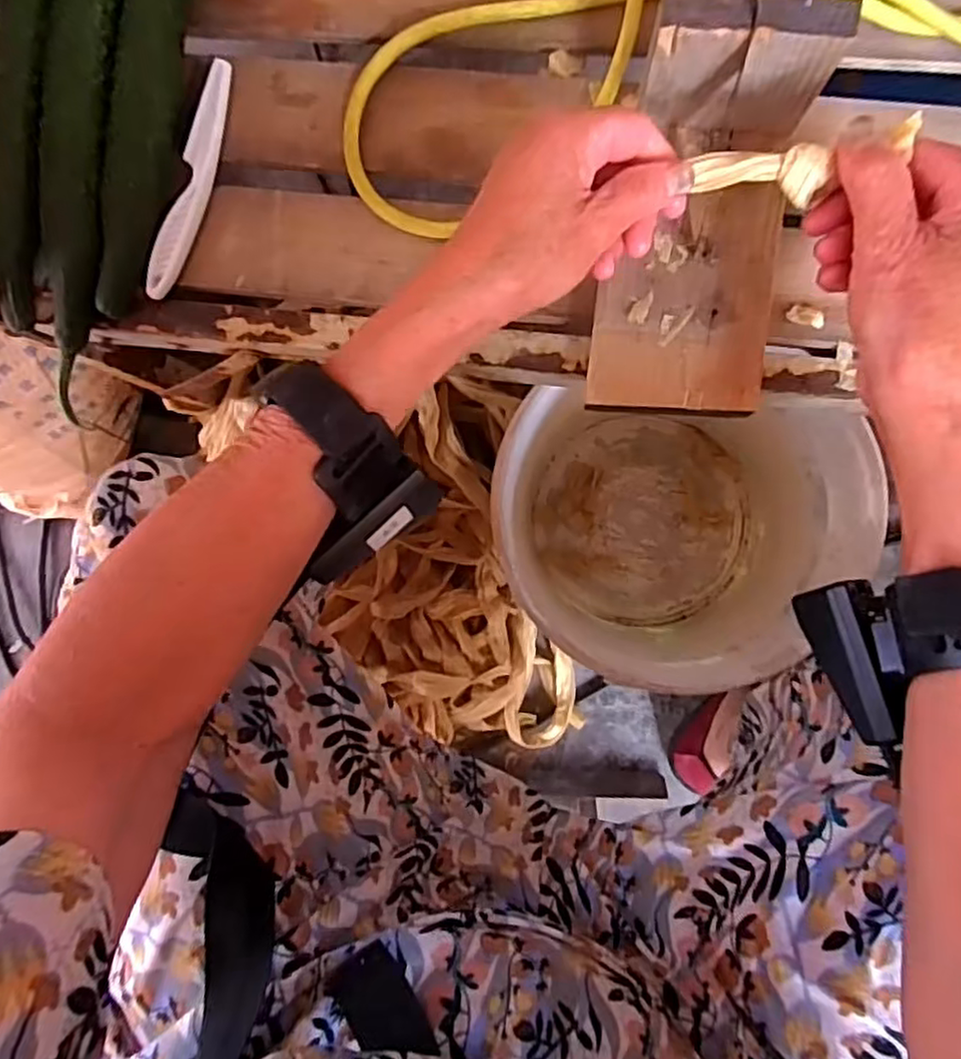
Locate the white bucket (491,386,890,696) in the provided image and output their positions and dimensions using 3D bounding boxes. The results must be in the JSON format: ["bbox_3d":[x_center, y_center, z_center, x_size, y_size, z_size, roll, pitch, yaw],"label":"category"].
[{"bbox_3d":[0.148,-0.004,0.586,0.253,0.250,0.226,4,88,5],"label":"white bucket"}]

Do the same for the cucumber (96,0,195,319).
[{"bbox_3d":[-0.183,-0.255,0.376,0.035,0.032,0.270,8,88,5],"label":"cucumber"}]

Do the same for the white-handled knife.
[{"bbox_3d":[-0.162,-0.196,0.382,0.019,0.010,0.135,18,89,6],"label":"white-handled knife"}]

